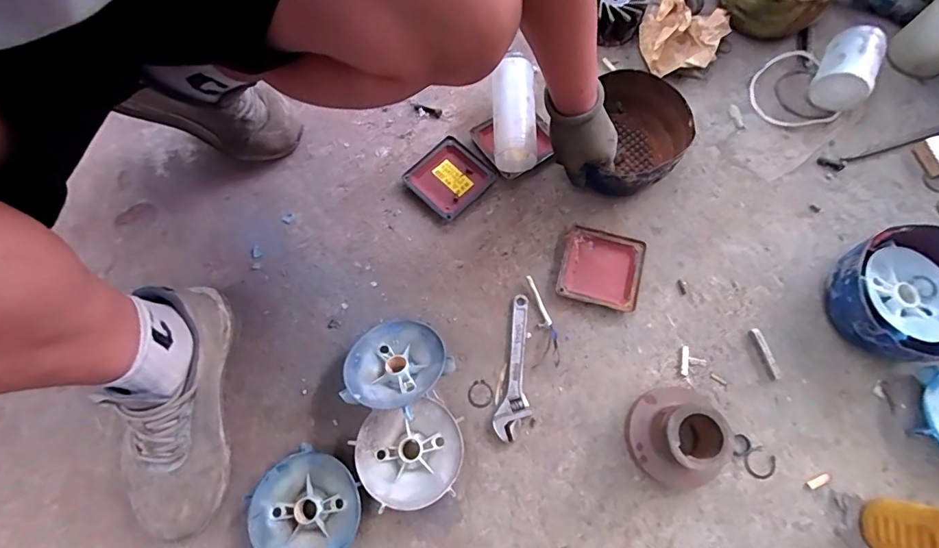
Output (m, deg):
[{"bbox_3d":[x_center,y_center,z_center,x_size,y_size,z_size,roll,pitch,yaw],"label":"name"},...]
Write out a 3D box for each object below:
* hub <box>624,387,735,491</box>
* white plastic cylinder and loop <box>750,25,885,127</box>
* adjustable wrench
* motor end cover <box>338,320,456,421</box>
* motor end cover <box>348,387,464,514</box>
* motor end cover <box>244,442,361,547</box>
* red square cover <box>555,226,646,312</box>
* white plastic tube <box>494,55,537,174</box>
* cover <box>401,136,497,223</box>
[{"bbox_3d":[0.250,0.197,0.556,0.100,0.093,0.105,0,70,1],"label":"hub"},{"bbox_3d":[0.549,-0.319,0.729,0.148,0.069,0.171,34,75,11],"label":"white plastic cylinder and loop"},{"bbox_3d":[0.064,0.122,0.626,0.041,0.018,0.192,8,74,3],"label":"adjustable wrench"},{"bbox_3d":[-0.095,0.125,0.595,0.124,0.040,0.129,25,55,28],"label":"motor end cover"},{"bbox_3d":[-0.072,0.221,0.577,0.125,0.046,0.117,-16,74,-4],"label":"motor end cover"},{"bbox_3d":[-0.195,0.278,0.561,0.125,0.043,0.119,-30,75,-7],"label":"motor end cover"},{"bbox_3d":[0.190,-0.009,0.670,0.115,0.010,0.110,14,74,5],"label":"red square cover"},{"bbox_3d":[0.069,-0.238,0.713,0.062,0.074,0.165,0,70,1],"label":"white plastic tube"},{"bbox_3d":[-0.032,-0.153,0.726,0.110,0.014,0.111,43,79,12],"label":"cover"}]

